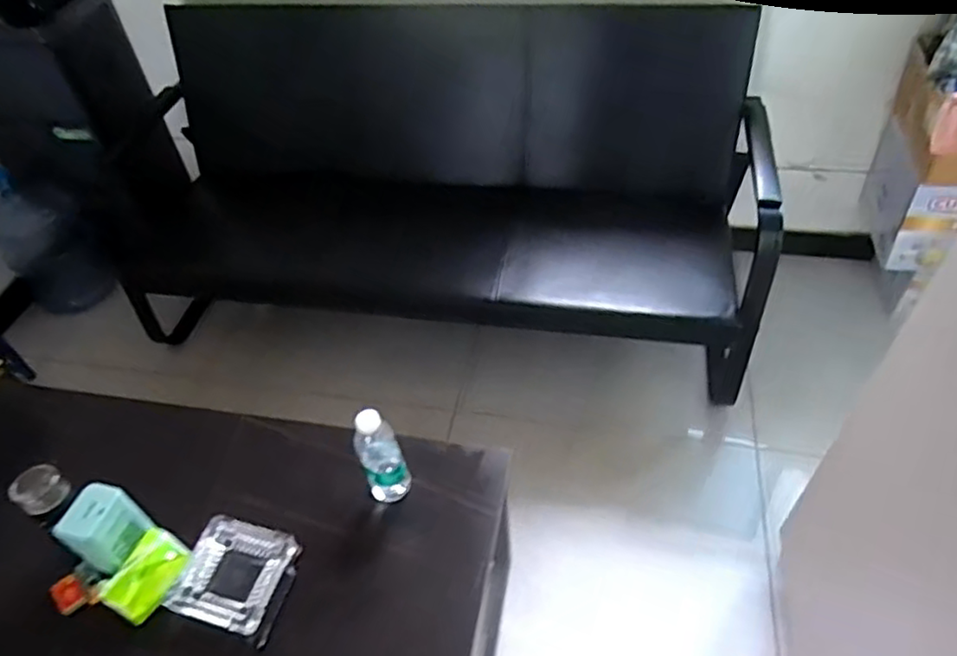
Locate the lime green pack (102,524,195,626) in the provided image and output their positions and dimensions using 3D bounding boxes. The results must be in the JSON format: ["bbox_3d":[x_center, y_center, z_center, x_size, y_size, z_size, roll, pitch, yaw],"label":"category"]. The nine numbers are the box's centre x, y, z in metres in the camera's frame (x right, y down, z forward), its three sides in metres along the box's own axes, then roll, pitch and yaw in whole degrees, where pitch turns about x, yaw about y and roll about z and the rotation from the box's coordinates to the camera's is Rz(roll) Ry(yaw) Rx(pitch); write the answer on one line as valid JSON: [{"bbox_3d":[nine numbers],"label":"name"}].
[{"bbox_3d":[-0.516,0.385,1.006,0.087,0.028,0.125,38,60,-5],"label":"lime green pack"}]

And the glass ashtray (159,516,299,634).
[{"bbox_3d":[-0.387,0.391,1.034,0.159,0.040,0.163,10,49,16],"label":"glass ashtray"}]

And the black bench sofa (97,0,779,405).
[{"bbox_3d":[-0.188,-0.410,1.865,1.917,0.743,0.770,5,48,12],"label":"black bench sofa"}]

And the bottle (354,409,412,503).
[{"bbox_3d":[-0.160,0.208,1.042,0.070,0.212,0.067,-21,48,-12],"label":"bottle"}]

